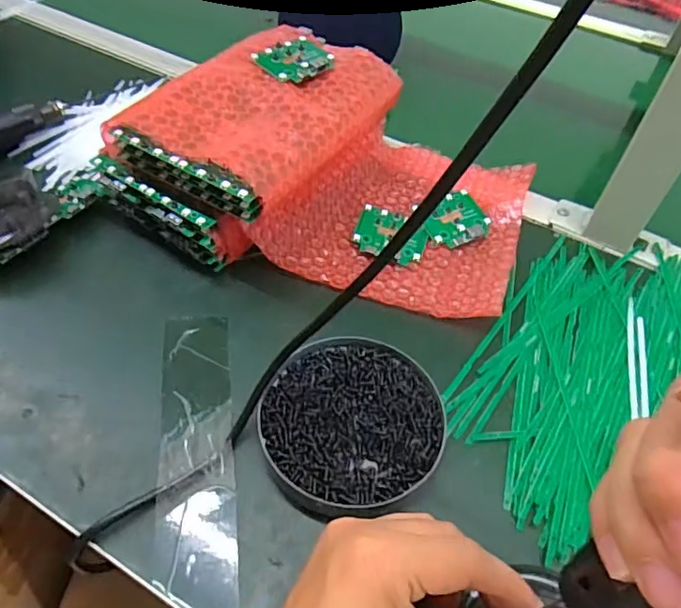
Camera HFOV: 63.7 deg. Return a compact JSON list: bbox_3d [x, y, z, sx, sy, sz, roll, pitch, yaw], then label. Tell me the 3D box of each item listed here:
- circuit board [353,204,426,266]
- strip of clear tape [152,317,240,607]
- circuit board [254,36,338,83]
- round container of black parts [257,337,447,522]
[{"bbox_3d":[0.043,-0.059,0.458,0.058,0.009,0.055,10,51,5],"label":"circuit board"},{"bbox_3d":[-0.088,0.088,0.336,0.044,0.006,0.202,-6,52,-8],"label":"strip of clear tape"},{"bbox_3d":[-0.037,-0.202,0.455,0.059,0.005,0.051,-33,60,-27],"label":"circuit board"},{"bbox_3d":[0.006,0.071,0.344,0.110,0.020,0.117,2,51,-2],"label":"round container of black parts"}]

